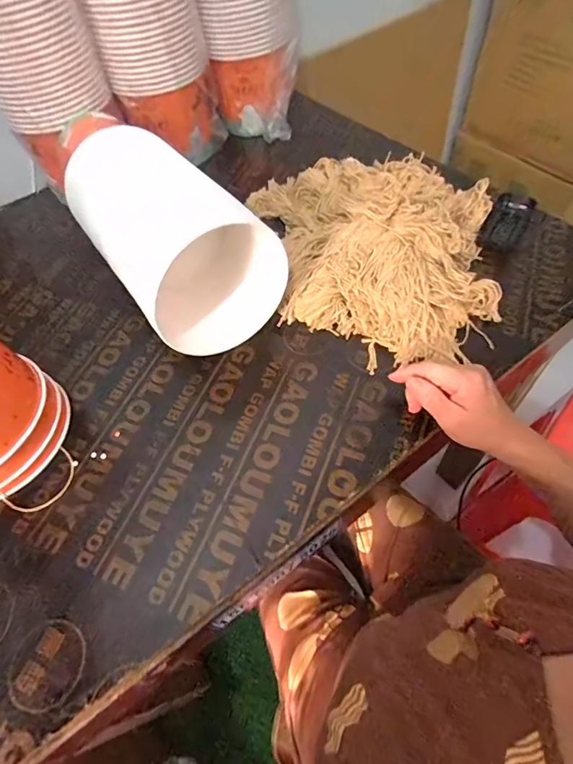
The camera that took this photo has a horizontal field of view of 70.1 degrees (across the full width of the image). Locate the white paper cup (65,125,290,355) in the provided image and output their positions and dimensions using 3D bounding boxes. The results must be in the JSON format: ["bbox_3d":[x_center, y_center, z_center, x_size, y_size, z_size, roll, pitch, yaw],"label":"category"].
[{"bbox_3d":[-0.146,-0.172,0.514,0.157,0.152,0.287,-35,59,-16],"label":"white paper cup"}]

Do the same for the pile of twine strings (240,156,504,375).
[{"bbox_3d":[0.130,-0.185,0.551,0.311,0.057,0.367,-9,56,-1],"label":"pile of twine strings"}]

